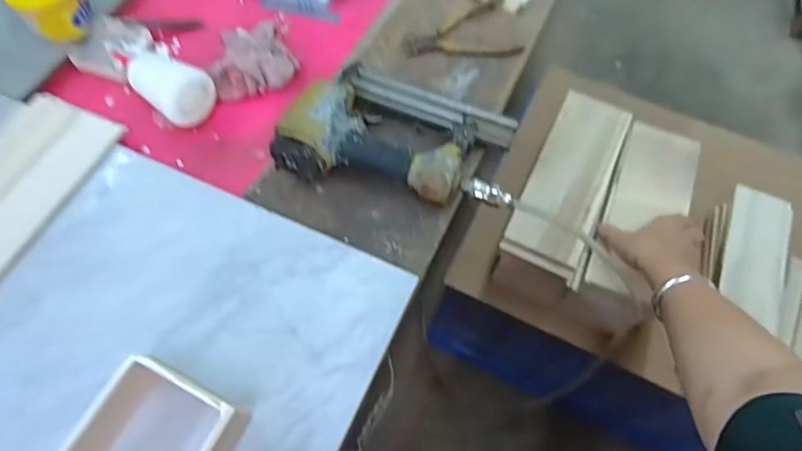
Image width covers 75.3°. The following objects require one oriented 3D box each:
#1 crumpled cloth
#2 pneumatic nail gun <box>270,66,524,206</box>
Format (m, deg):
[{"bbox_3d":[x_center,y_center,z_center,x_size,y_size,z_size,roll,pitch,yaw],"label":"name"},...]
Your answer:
[{"bbox_3d":[-0.185,-0.217,0.638,0.101,0.036,0.113,-13,64,-8],"label":"crumpled cloth"},{"bbox_3d":[-0.003,-0.097,0.563,0.221,0.057,0.155,20,64,9],"label":"pneumatic nail gun"}]

